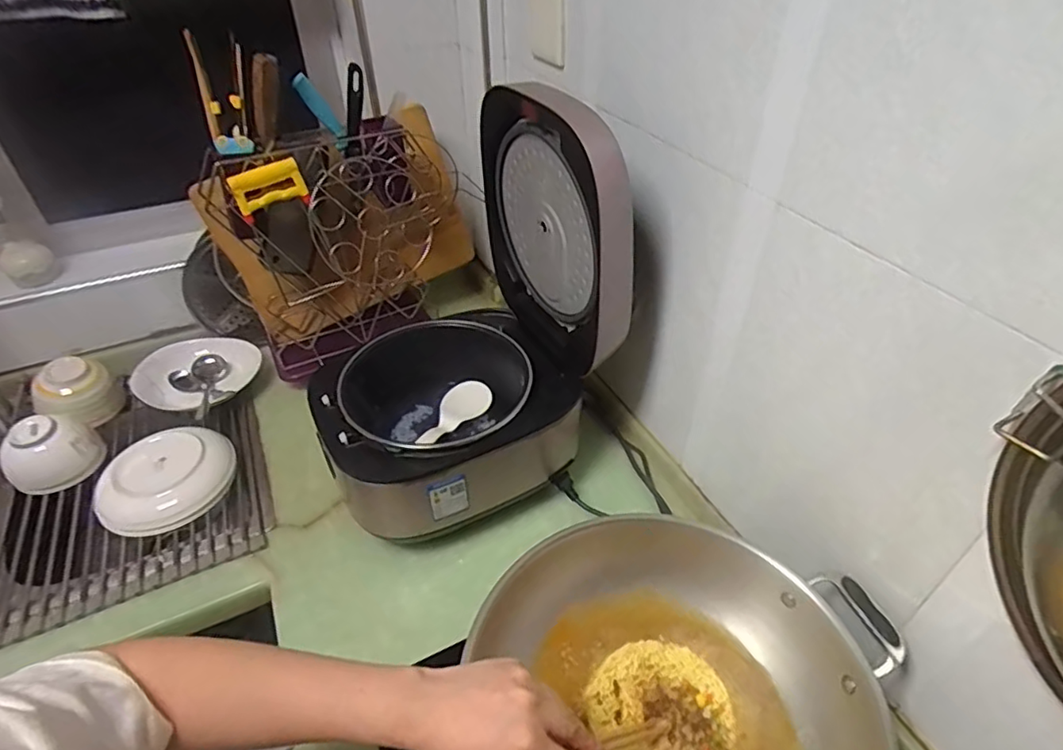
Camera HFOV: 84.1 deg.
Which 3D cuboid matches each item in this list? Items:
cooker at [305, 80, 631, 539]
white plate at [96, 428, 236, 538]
[{"bbox_3d":[-0.108,-0.075,0.707,0.332,0.449,0.298,-22,45,-22],"label":"cooker"},{"bbox_3d":[-0.516,0.143,0.832,0.173,0.054,0.149,-31,49,-30],"label":"white plate"}]

